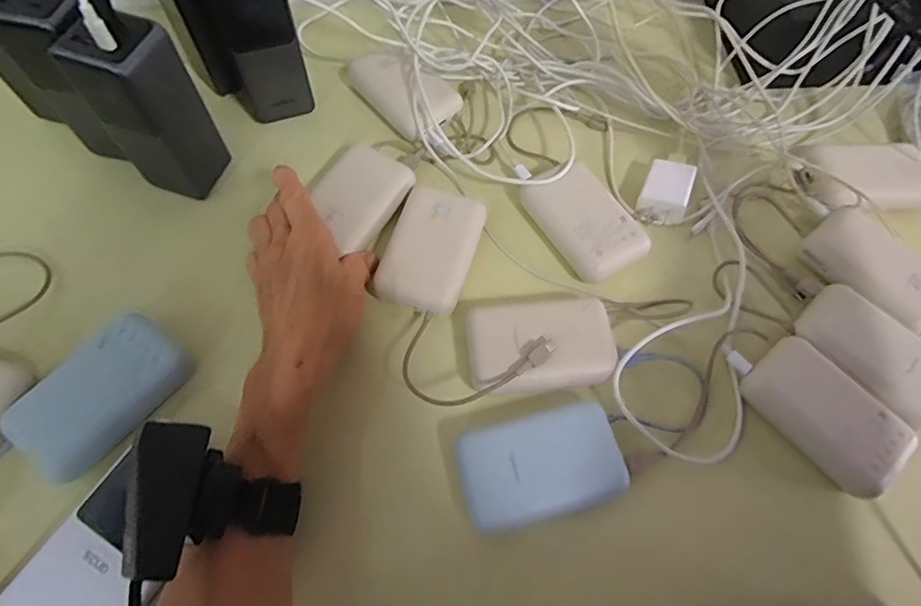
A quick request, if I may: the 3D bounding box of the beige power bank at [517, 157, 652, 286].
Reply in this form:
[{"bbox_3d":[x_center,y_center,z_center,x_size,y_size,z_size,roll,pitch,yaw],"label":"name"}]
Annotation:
[{"bbox_3d":[0.099,-0.065,0.411,0.058,0.028,0.098,-31,71,-16],"label":"beige power bank"}]

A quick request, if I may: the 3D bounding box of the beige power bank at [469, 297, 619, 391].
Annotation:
[{"bbox_3d":[0.058,0.032,0.363,0.101,0.029,0.062,-6,66,-6],"label":"beige power bank"}]

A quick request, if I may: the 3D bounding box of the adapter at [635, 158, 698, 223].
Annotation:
[{"bbox_3d":[0.172,-0.094,0.428,0.038,0.025,0.048,24,66,8],"label":"adapter"}]

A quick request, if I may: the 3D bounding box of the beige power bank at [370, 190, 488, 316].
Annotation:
[{"bbox_3d":[-0.022,-0.040,0.395,0.064,0.026,0.098,17,65,5],"label":"beige power bank"}]

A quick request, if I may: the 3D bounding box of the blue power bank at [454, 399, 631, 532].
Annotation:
[{"bbox_3d":[0.052,0.105,0.329,0.102,0.025,0.063,-16,67,-10],"label":"blue power bank"}]

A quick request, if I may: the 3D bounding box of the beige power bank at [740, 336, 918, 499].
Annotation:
[{"bbox_3d":[0.250,0.075,0.352,0.058,0.023,0.100,-35,72,-17],"label":"beige power bank"}]

